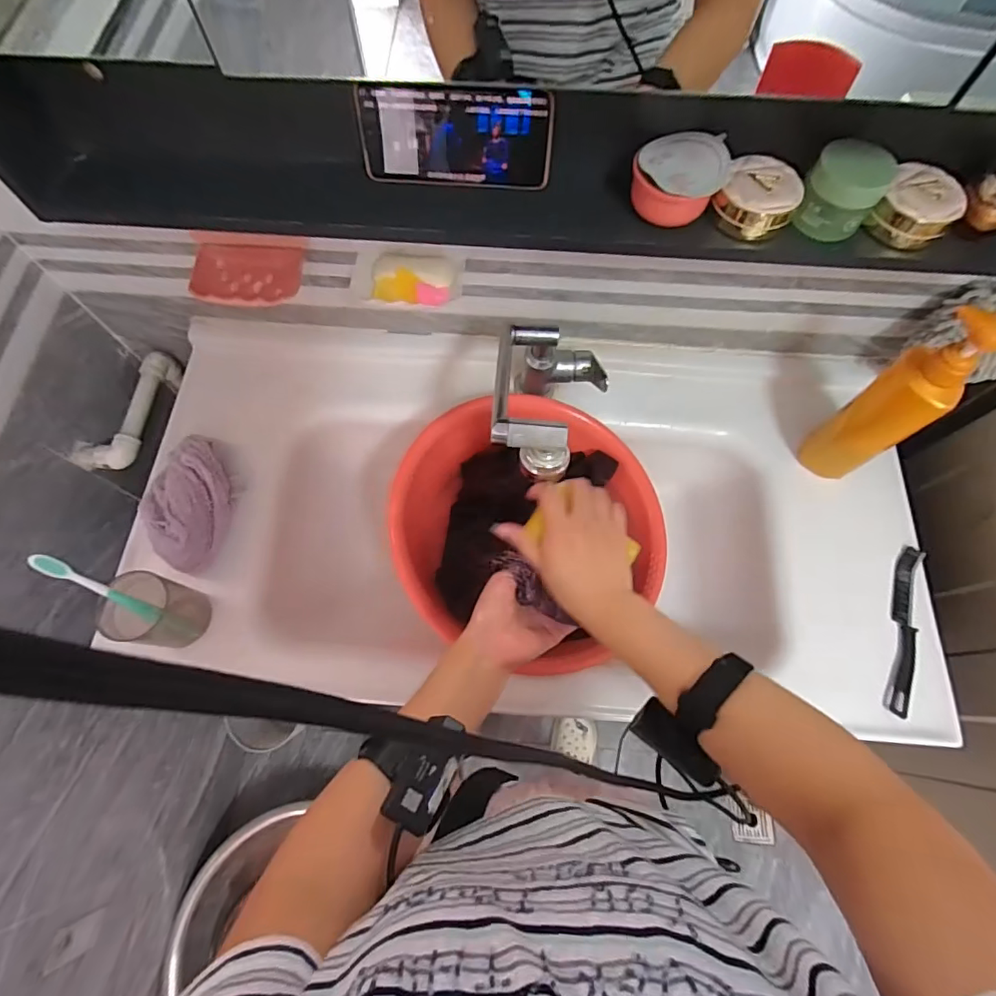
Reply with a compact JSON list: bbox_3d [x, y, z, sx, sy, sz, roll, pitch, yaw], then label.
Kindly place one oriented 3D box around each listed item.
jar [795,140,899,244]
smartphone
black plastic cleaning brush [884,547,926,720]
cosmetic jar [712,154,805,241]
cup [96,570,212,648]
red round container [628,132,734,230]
[{"bbox_3d":[0.300,-0.268,0.444,0.062,0.056,0.057,0,69,-1],"label":"jar"},{"bbox_3d":[-0.038,-0.321,0.455,0.168,0.078,0.009,4,53,3],"label":"smartphone"},{"bbox_3d":[0.501,0.160,0.627,0.027,0.015,0.210,18,70,6],"label":"black plastic cleaning brush"},{"bbox_3d":[0.237,-0.271,0.465,0.066,0.044,0.063,0,69,-1],"label":"cosmetic jar"},{"bbox_3d":[-0.399,0.133,0.594,0.067,0.106,0.074,16,69,6],"label":"cup"},{"bbox_3d":[0.162,-0.286,0.455,0.071,0.042,0.072,0,69,-1],"label":"red round container"}]

